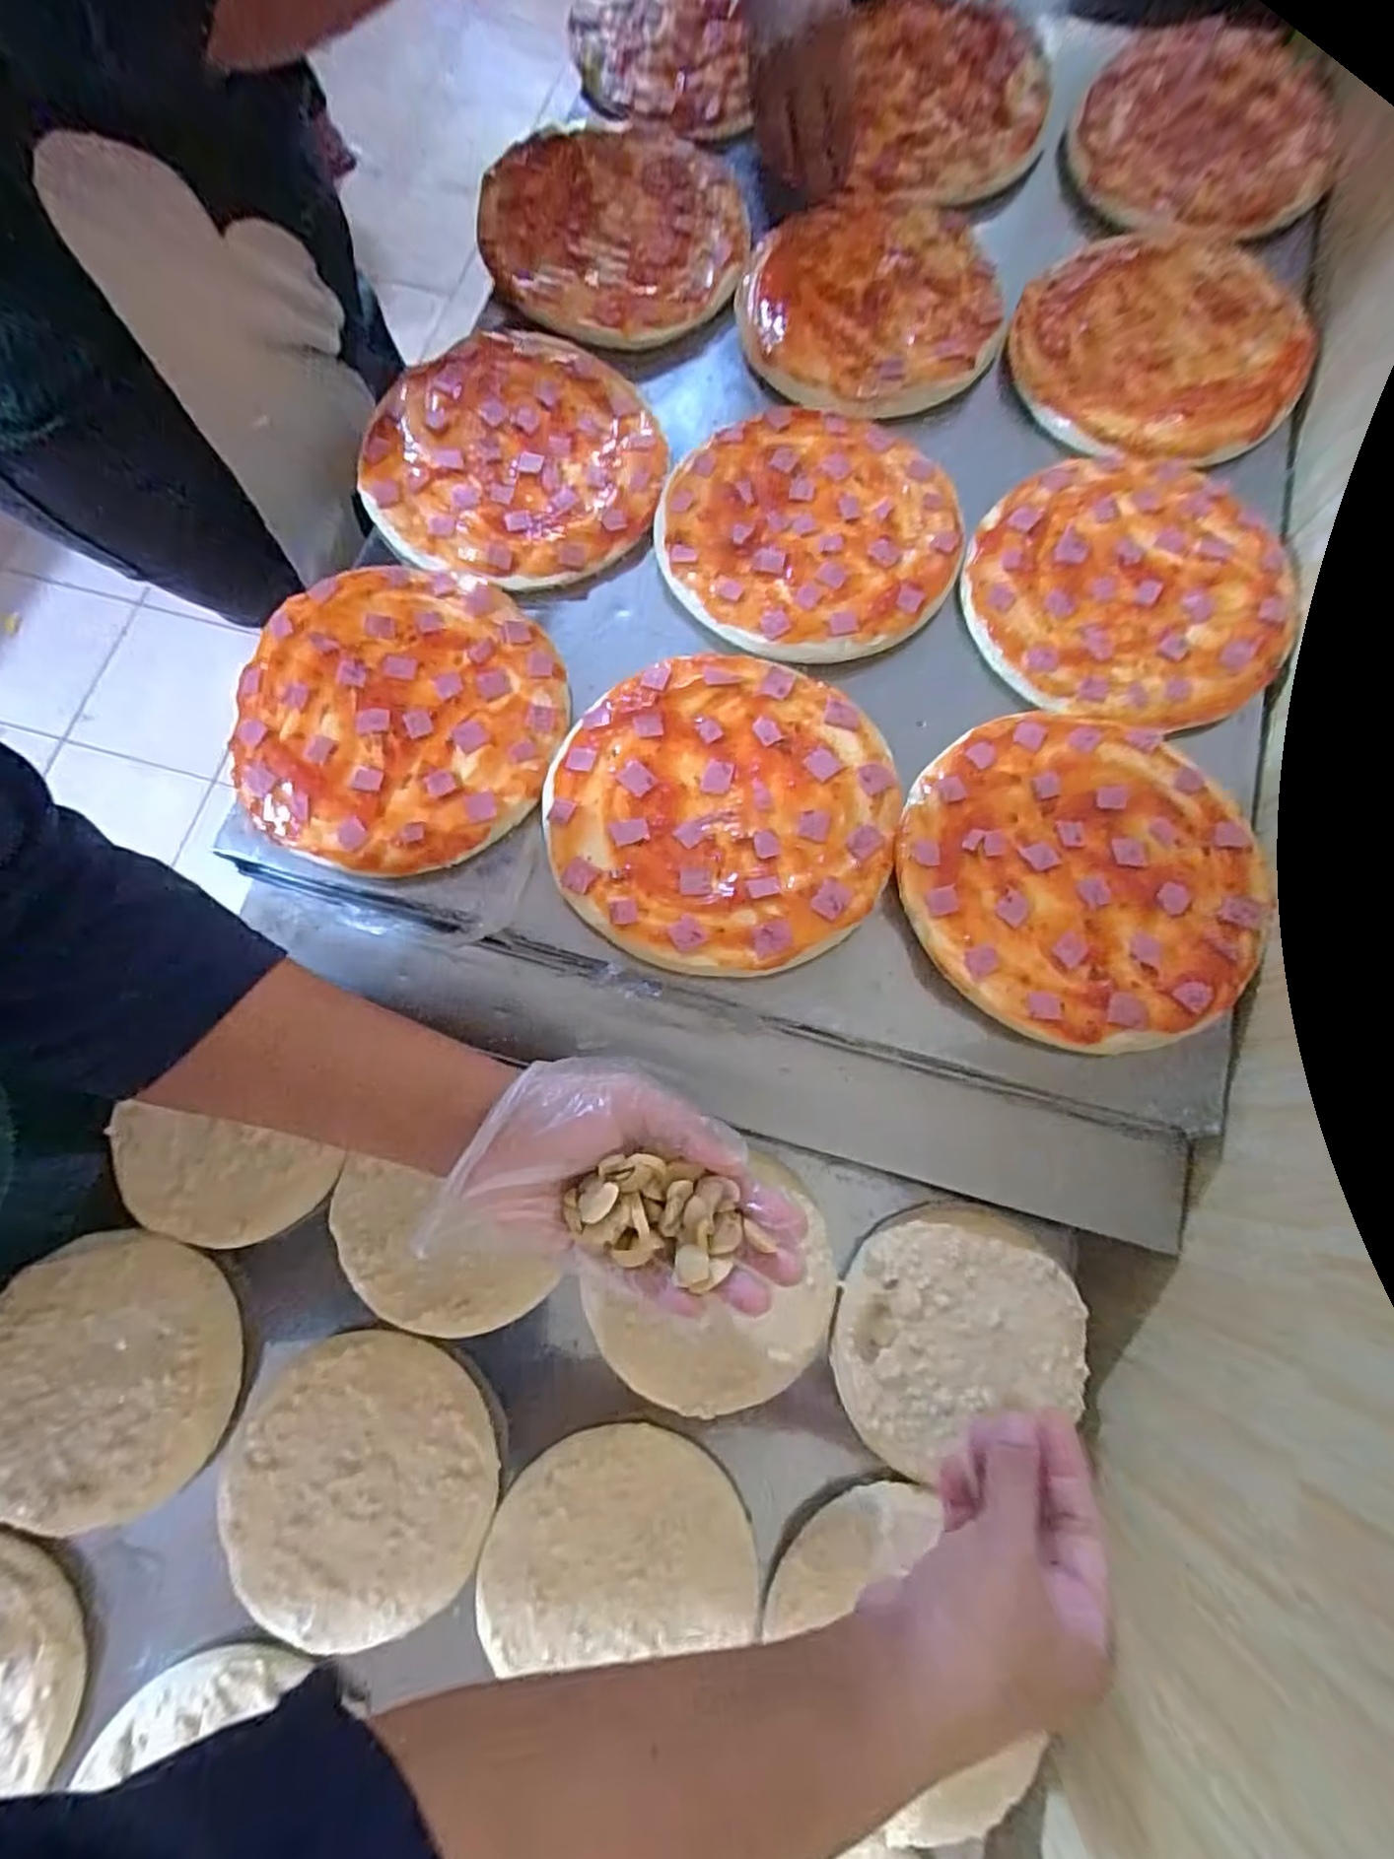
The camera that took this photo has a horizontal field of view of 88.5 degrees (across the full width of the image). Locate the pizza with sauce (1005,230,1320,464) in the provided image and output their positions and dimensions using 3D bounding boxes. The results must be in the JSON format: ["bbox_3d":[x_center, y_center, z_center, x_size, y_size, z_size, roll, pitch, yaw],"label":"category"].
[{"bbox_3d":[0.343,-0.431,0.521,0.202,0.014,0.195,0,73,0],"label":"pizza with sauce"}]

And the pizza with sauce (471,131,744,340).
[{"bbox_3d":[-0.064,-0.552,0.559,0.204,0.032,0.215,-3,73,-1],"label":"pizza with sauce"}]

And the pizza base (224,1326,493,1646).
[{"bbox_3d":[-0.186,0.306,0.393,0.145,0.012,0.138,0,73,0],"label":"pizza base"}]

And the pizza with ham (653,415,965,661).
[{"bbox_3d":[0.080,-0.272,0.491,0.203,0.023,0.188,0,73,0],"label":"pizza with ham"}]

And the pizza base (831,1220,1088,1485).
[{"bbox_3d":[0.149,0.238,0.400,0.134,0.008,0.126,0,73,0],"label":"pizza base"}]

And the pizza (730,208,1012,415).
[{"bbox_3d":[0.132,-0.479,0.539,0.193,0.019,0.202,6,73,2],"label":"pizza"}]

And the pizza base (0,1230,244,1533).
[{"bbox_3d":[-0.336,0.252,0.403,0.147,0.006,0.142,0,73,0],"label":"pizza base"}]

